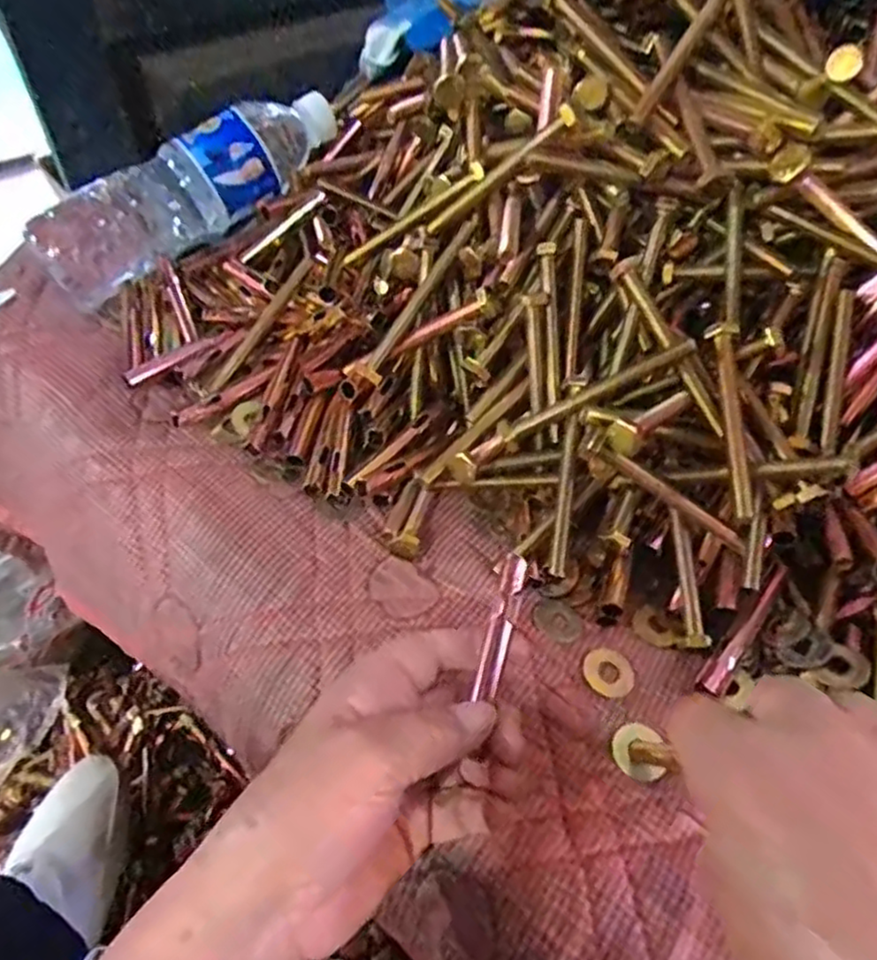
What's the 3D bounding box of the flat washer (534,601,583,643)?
[{"bbox_3d":[0.060,0.071,0.343,0.024,0.004,0.026,10,35,-7],"label":"flat washer"}]

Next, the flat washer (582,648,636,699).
[{"bbox_3d":[0.081,0.091,0.324,0.024,0.004,0.024,1,50,-1],"label":"flat washer"}]

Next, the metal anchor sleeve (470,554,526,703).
[{"bbox_3d":[0.027,0.061,0.283,0.010,0.007,0.058,12,71,8],"label":"metal anchor sleeve"}]

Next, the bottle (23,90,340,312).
[{"bbox_3d":[-0.178,-0.214,0.482,0.230,0.056,0.079,-35,58,-8],"label":"bottle"}]

